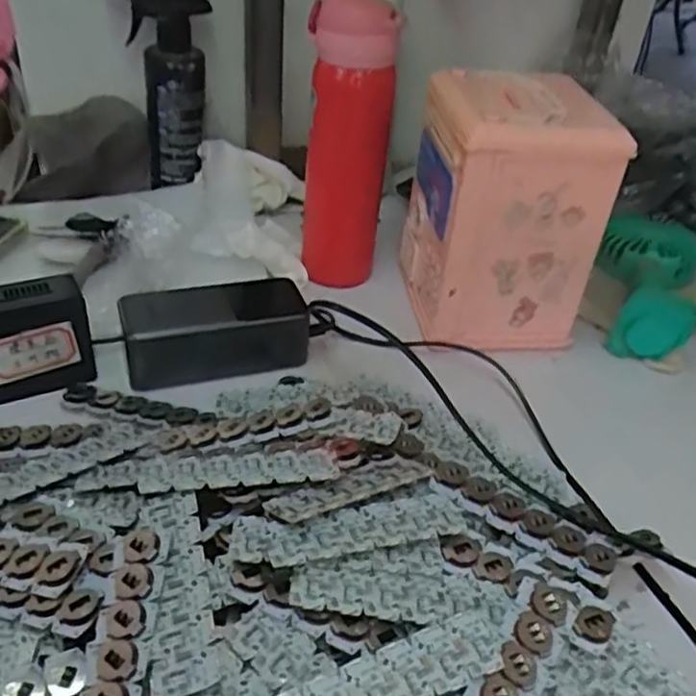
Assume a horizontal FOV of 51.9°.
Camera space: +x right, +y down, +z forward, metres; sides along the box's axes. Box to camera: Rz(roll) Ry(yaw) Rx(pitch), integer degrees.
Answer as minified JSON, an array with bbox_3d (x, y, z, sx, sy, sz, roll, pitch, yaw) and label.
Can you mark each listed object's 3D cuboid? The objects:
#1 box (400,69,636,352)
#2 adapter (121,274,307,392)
[{"bbox_3d":[0.120,-0.107,0.565,0.121,0.178,0.121,0,38,-9],"label":"box"},{"bbox_3d":[-0.094,-0.018,0.519,0.131,0.044,0.055,-9,41,-20],"label":"adapter"}]

